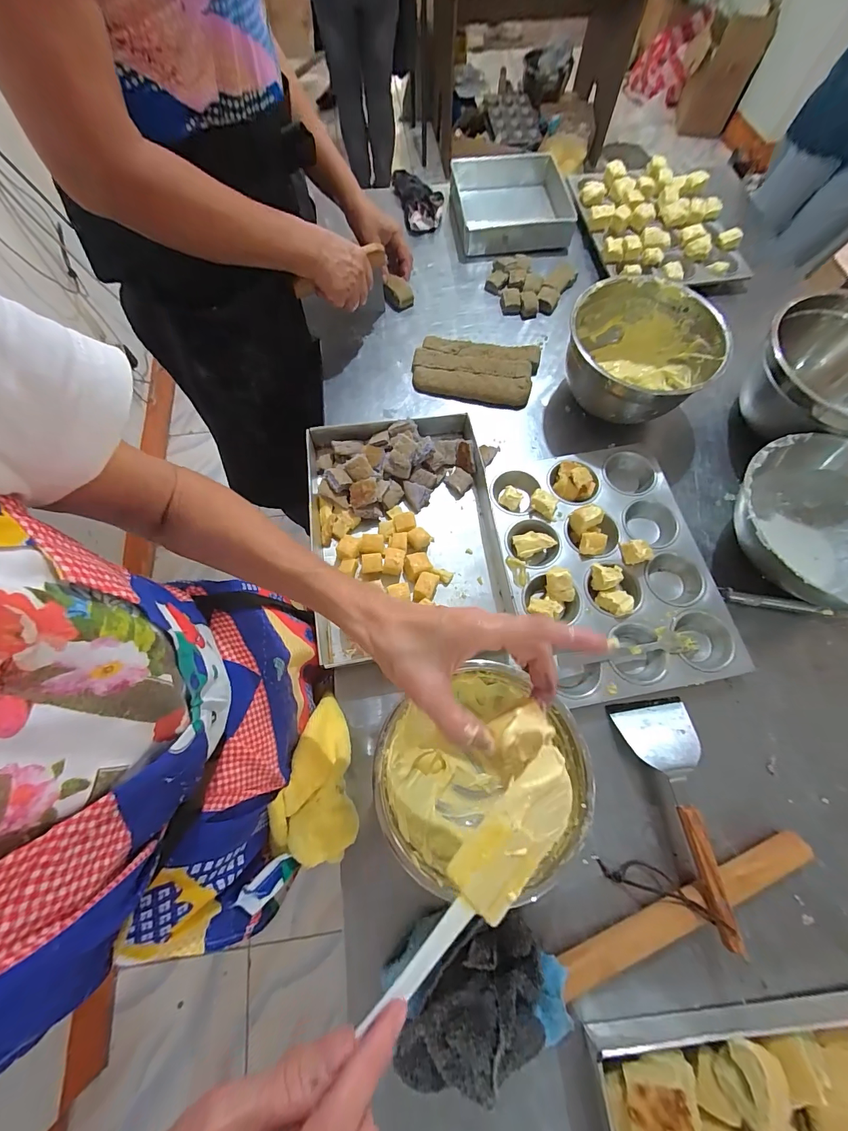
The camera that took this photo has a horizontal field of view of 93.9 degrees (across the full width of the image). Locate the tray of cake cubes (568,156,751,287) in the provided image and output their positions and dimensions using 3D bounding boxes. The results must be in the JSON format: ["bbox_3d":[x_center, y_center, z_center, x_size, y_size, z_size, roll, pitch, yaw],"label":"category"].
[{"bbox_3d":[0.443,-0.656,0.751,0.293,0.048,0.295,2,70,2],"label":"tray of cake cubes"}]

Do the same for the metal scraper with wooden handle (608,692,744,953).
[{"bbox_3d":[0.276,0.255,0.416,0.086,0.041,0.214,-7,69,-3],"label":"metal scraper with wooden handle"}]

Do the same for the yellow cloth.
[{"bbox_3d":[-0.105,0.197,0.394,0.070,0.058,0.156,-8,34,-1],"label":"yellow cloth"}]

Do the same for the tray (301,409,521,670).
[{"bbox_3d":[-0.023,-0.060,0.536,0.262,0.046,0.318,-8,70,-2],"label":"tray"}]

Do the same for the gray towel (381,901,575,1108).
[{"bbox_3d":[0.048,0.386,0.353,0.159,0.079,0.110,-13,69,-7],"label":"gray towel"}]

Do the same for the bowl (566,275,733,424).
[{"bbox_3d":[0.310,-0.305,0.582,0.197,0.102,0.193,1,68,-2],"label":"bowl"}]

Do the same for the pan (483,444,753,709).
[{"bbox_3d":[0.233,-0.005,0.521,0.252,0.037,0.336,-10,70,-2],"label":"pan"}]

